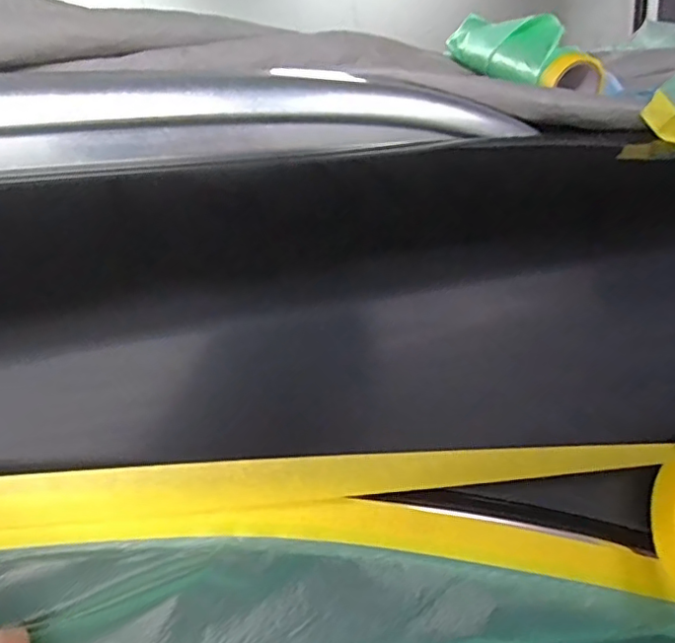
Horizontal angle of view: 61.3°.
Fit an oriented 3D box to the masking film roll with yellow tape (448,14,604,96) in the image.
[{"bbox_3d":[0.129,-0.200,0.414,0.037,0.039,0.159,-13,36,-15],"label":"masking film roll with yellow tape"}]

